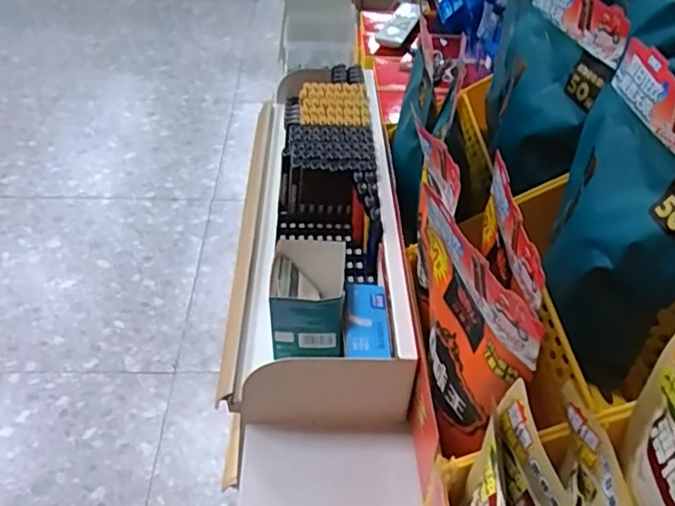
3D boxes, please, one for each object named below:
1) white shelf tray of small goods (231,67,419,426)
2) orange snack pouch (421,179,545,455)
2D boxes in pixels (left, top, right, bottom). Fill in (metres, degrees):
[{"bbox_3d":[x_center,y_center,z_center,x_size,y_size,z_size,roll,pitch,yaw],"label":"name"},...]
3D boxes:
[{"bbox_3d":[-0.024,-0.073,0.765,0.176,0.104,0.587,1,40,-2],"label":"white shelf tray of small goods"},{"bbox_3d":[0.087,0.058,0.449,0.026,0.165,0.148,-8,41,-12],"label":"orange snack pouch"}]

